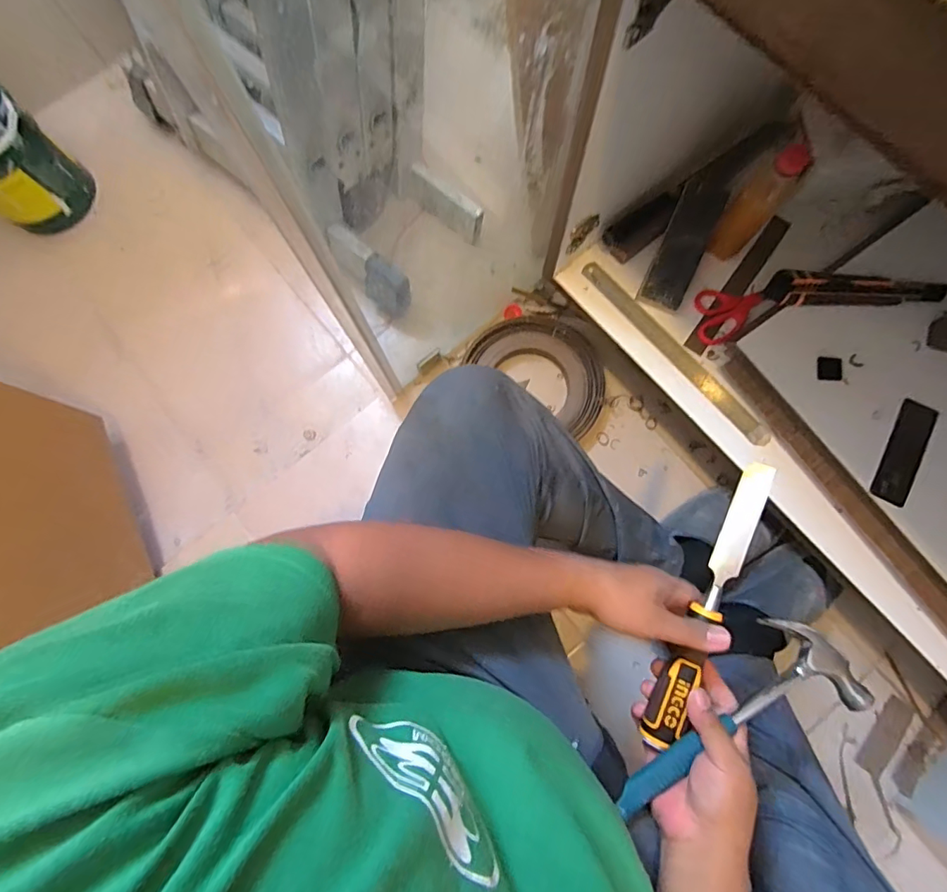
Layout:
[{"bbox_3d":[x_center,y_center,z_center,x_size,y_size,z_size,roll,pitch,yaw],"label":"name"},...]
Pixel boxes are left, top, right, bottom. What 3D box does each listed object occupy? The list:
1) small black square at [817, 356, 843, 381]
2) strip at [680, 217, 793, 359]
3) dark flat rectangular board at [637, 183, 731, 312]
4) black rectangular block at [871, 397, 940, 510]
[{"bbox_3d":[0.456,-0.099,0.647,0.027,0.009,0.030,4,92,26],"label":"small black square"},{"bbox_3d":[0.378,-0.231,0.721,0.028,0.009,0.250,36,81,8],"label":"strip"},{"bbox_3d":[0.285,-0.272,0.691,0.058,0.010,0.167,24,98,18],"label":"dark flat rectangular board"},{"bbox_3d":[0.530,0.007,0.622,0.043,0.007,0.131,27,80,6],"label":"black rectangular block"}]

